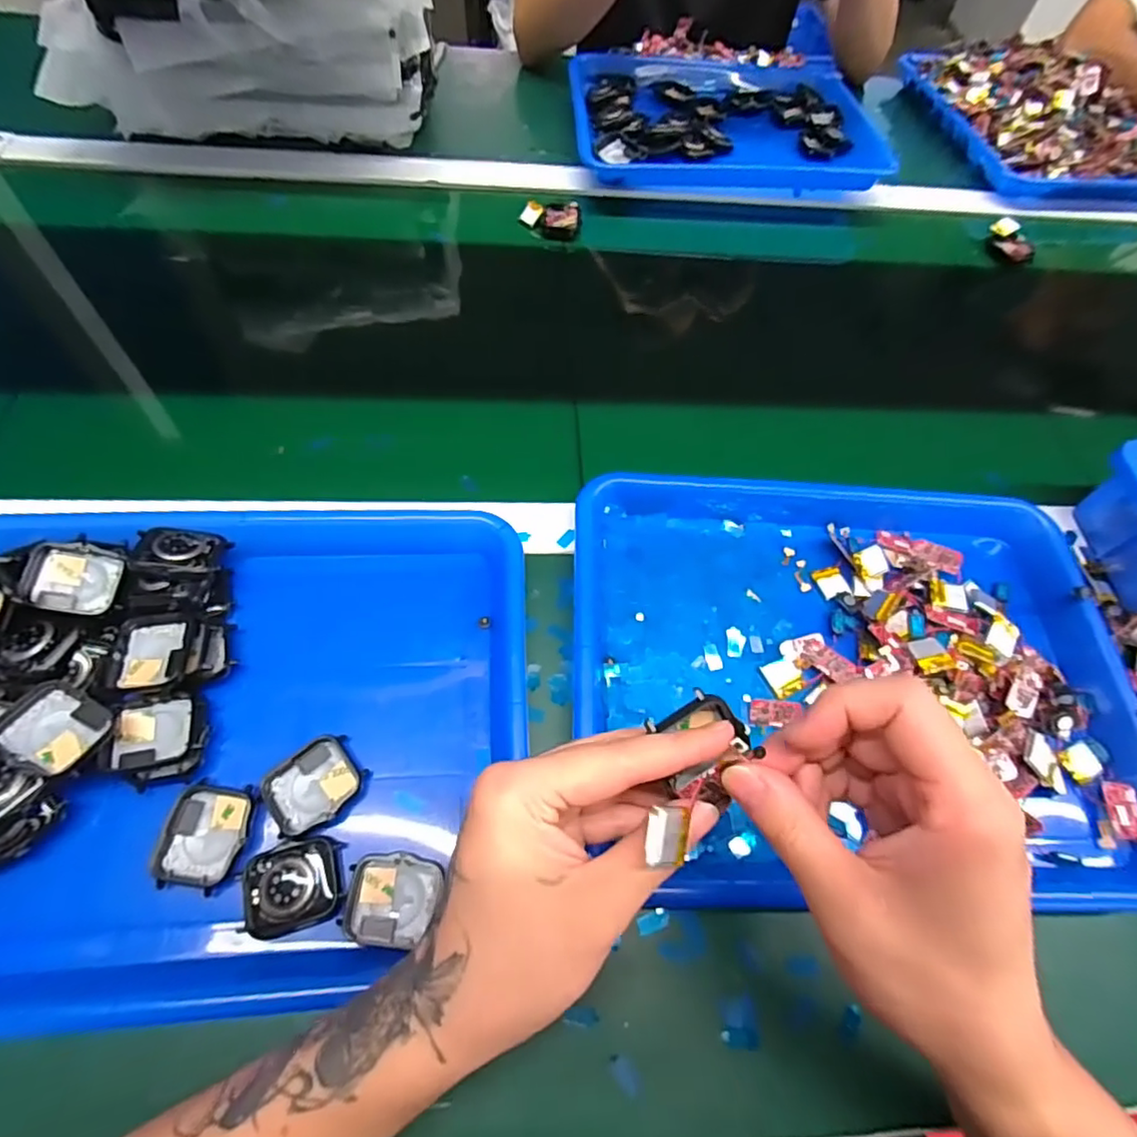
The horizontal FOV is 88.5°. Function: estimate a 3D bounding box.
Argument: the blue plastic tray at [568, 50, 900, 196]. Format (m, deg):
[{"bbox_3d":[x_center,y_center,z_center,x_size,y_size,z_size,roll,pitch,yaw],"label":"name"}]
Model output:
[{"bbox_3d":[0.174,-0.517,0.668,0.339,0.039,0.279,4,62,-2],"label":"blue plastic tray"}]

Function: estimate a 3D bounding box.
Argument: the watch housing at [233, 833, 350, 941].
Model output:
[{"bbox_3d":[-0.132,0.151,0.278,0.043,0.008,0.038,-13,64,-8],"label":"watch housing"}]

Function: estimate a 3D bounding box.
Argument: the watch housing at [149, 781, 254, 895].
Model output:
[{"bbox_3d":[-0.177,0.132,0.287,0.037,0.015,0.045,6,63,1],"label":"watch housing"}]

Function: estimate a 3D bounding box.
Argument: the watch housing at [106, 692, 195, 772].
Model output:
[{"bbox_3d":[-0.211,0.083,0.300,0.038,0.016,0.034,-8,64,-6],"label":"watch housing"}]

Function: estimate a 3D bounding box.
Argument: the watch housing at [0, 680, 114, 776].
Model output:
[{"bbox_3d":[-0.250,0.077,0.284,0.042,0.006,0.037,35,48,-7],"label":"watch housing"}]

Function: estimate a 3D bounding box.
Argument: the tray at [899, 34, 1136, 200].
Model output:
[{"bbox_3d":[0.566,-0.550,0.692,0.219,0.047,0.307,-5,62,-7],"label":"tray"}]

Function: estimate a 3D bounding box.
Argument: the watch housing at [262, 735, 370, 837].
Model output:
[{"bbox_3d":[-0.131,0.113,0.303,0.046,0.013,0.039,-33,69,-17],"label":"watch housing"}]

